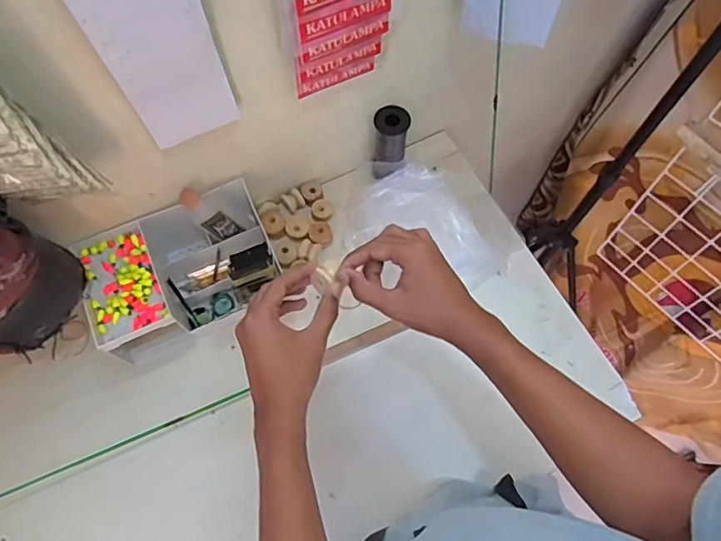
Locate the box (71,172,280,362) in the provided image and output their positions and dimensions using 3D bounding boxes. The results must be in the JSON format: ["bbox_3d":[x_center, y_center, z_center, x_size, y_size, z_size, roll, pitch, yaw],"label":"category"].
[{"bbox_3d":[-0.236,0.000,0.692,0.237,0.112,0.171,-27,70,-11],"label":"box"}]

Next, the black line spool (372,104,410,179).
[{"bbox_3d":[0.043,-0.182,0.738,0.046,0.107,0.045,0,67,0],"label":"black line spool"}]

